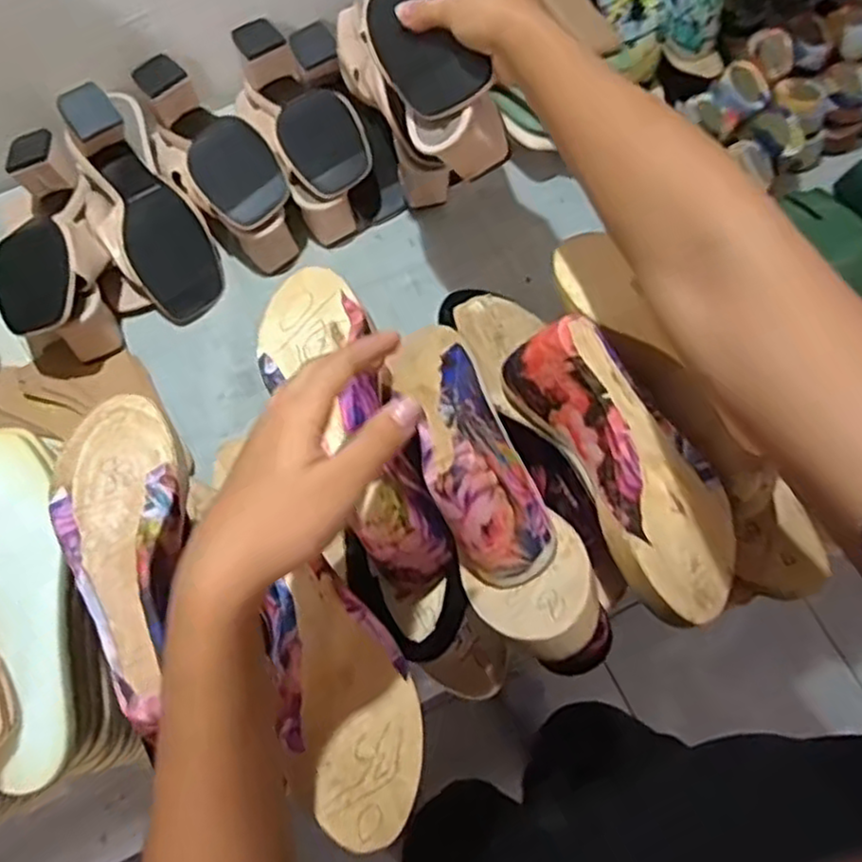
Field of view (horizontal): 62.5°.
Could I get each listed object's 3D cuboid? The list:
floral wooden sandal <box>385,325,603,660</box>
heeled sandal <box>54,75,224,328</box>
[{"bbox_3d":[0.032,0.019,0.464,0.079,0.081,0.261,-20,70,-6],"label":"floral wooden sandal"},{"bbox_3d":[-0.296,-0.228,0.723,0.097,0.080,0.240,-29,90,-9],"label":"heeled sandal"}]

